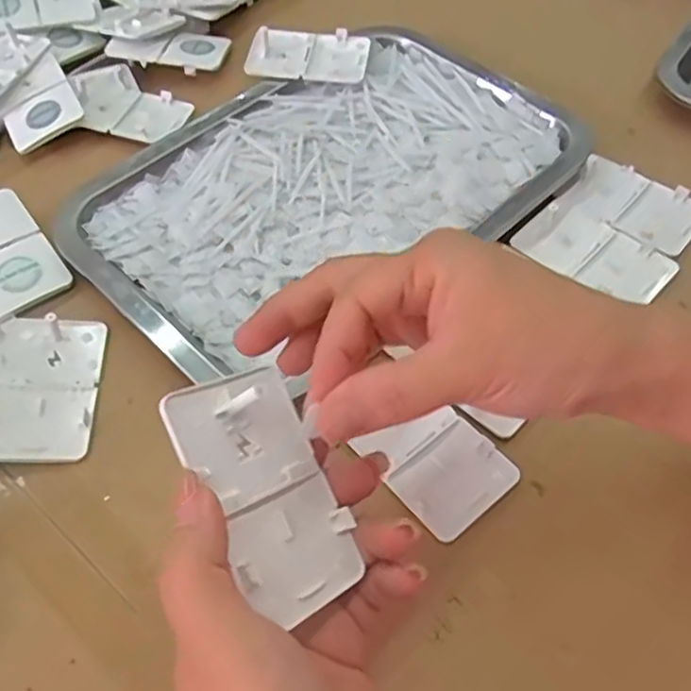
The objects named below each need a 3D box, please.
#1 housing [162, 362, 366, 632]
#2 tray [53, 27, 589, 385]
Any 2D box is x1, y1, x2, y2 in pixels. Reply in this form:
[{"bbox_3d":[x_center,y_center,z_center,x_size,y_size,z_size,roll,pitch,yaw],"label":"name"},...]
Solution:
[{"bbox_3d":[-0.027,0.050,0.236,0.052,0.007,0.084,-17,78,-46],"label":"housing"},{"bbox_3d":[-0.012,-0.107,0.433,0.308,0.018,0.193,-35,62,-20],"label":"tray"}]

